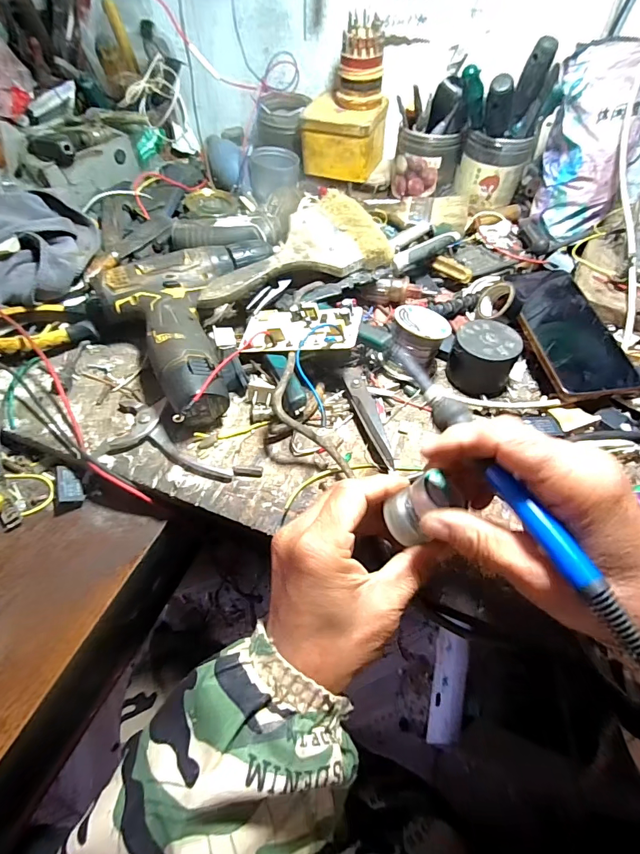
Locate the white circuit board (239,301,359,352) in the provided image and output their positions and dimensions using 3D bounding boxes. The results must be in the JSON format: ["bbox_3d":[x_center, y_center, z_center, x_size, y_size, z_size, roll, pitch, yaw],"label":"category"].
[{"bbox_3d":[-0.020,-0.095,0.385,0.110,0.019,0.053,0,55,18],"label":"white circuit board"}]

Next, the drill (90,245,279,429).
[{"bbox_3d":[-0.102,-0.113,0.409,0.184,0.053,0.192,-38,64,-22],"label":"drill"}]

